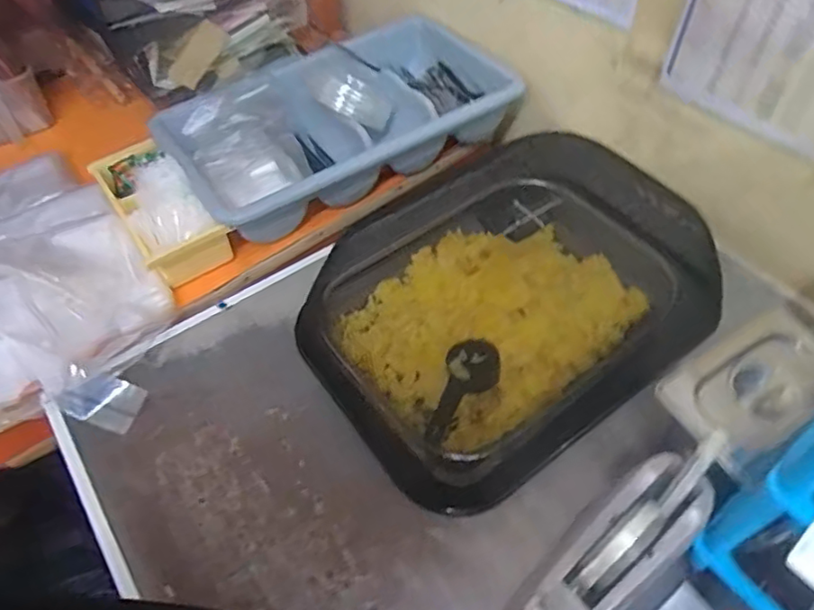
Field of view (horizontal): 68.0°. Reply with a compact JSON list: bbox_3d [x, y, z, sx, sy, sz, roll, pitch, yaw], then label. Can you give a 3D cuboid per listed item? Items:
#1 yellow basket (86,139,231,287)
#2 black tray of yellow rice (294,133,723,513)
[{"bbox_3d":[-0.312,-0.122,0.760,0.092,0.068,0.196,-31,58,-21],"label":"yellow basket"},{"bbox_3d":[0.127,-0.038,0.708,0.499,0.057,0.367,-31,58,-21],"label":"black tray of yellow rice"}]

